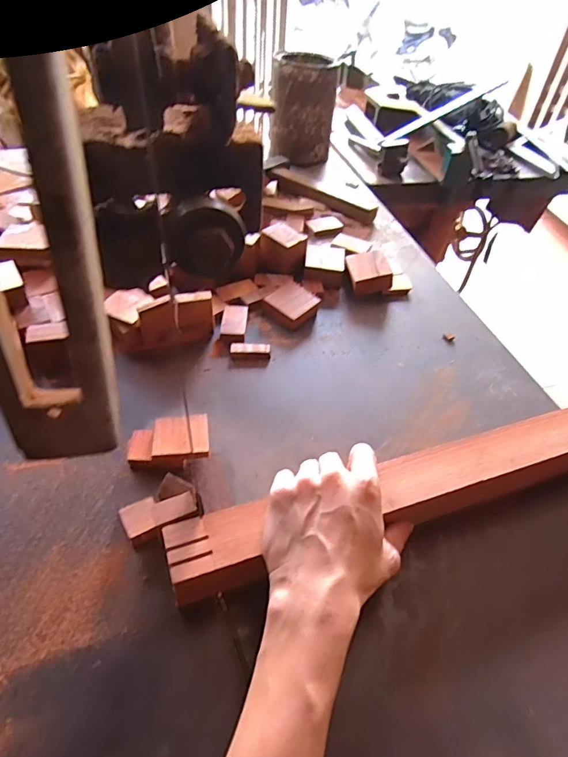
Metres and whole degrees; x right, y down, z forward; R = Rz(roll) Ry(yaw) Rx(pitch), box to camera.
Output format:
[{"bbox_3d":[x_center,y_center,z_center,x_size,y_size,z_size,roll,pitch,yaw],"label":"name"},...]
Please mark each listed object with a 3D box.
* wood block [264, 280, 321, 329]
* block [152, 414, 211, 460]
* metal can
[{"bbox_3d":[0.011,-0.097,0.604,0.056,0.021,0.065,34,53,25],"label":"wood block"},{"bbox_3d":[-0.097,0.056,0.436,0.051,0.009,0.049,-5,44,-9],"label":"block"},{"bbox_3d":[0.039,-0.536,0.914,0.118,0.167,0.146,6,47,1],"label":"metal can"}]

